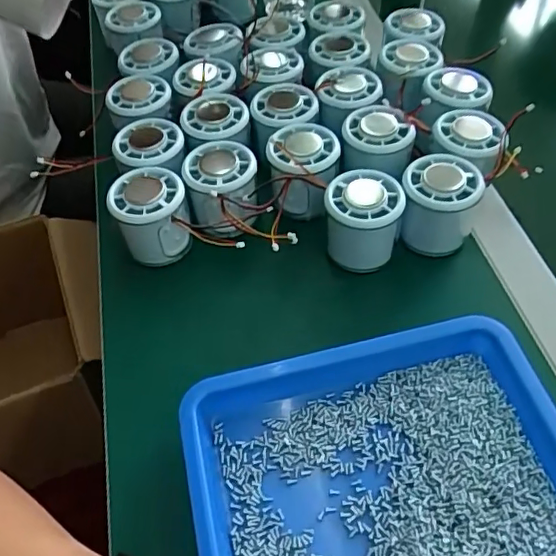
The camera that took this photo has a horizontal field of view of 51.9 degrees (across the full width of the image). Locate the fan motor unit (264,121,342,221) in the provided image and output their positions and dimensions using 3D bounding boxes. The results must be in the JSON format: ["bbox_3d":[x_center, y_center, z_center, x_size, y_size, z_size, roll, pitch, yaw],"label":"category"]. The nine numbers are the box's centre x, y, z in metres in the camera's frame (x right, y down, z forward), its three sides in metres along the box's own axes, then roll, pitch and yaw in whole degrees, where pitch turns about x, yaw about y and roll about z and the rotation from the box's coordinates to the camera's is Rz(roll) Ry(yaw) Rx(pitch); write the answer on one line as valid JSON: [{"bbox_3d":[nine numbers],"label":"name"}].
[{"bbox_3d":[0.020,-0.088,0.463,0.054,0.056,0.063,2,52,3],"label":"fan motor unit"}]

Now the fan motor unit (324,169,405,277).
[{"bbox_3d":[0.062,-0.040,0.429,0.056,0.059,0.059,18,55,15],"label":"fan motor unit"}]

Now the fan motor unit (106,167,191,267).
[{"bbox_3d":[-0.098,-0.048,0.445,0.056,0.057,0.056,-7,52,-3],"label":"fan motor unit"}]

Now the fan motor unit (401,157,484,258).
[{"bbox_3d":[0.121,-0.051,0.440,0.056,0.071,0.055,6,53,7],"label":"fan motor unit"}]

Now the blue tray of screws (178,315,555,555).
[{"bbox_3d":[0.063,0.118,0.327,0.220,0.027,0.168,-11,53,-7],"label":"blue tray of screws"}]

